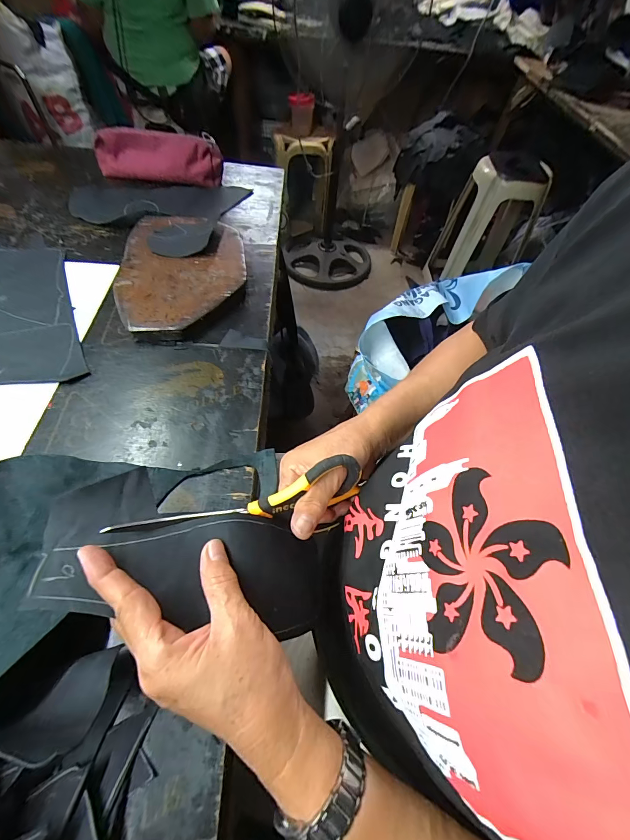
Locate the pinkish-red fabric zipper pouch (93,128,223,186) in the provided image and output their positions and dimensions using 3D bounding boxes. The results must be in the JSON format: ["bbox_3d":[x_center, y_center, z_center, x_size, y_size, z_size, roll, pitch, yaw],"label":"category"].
[{"bbox_3d":[-0.303,-0.502,0.658,0.239,0.074,0.043,3,55,-3],"label":"pinkish-red fabric zipper pouch"}]

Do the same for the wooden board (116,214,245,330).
[{"bbox_3d":[-0.194,-0.224,0.511,0.172,0.027,0.267,-5,56,-9],"label":"wooden board"}]

